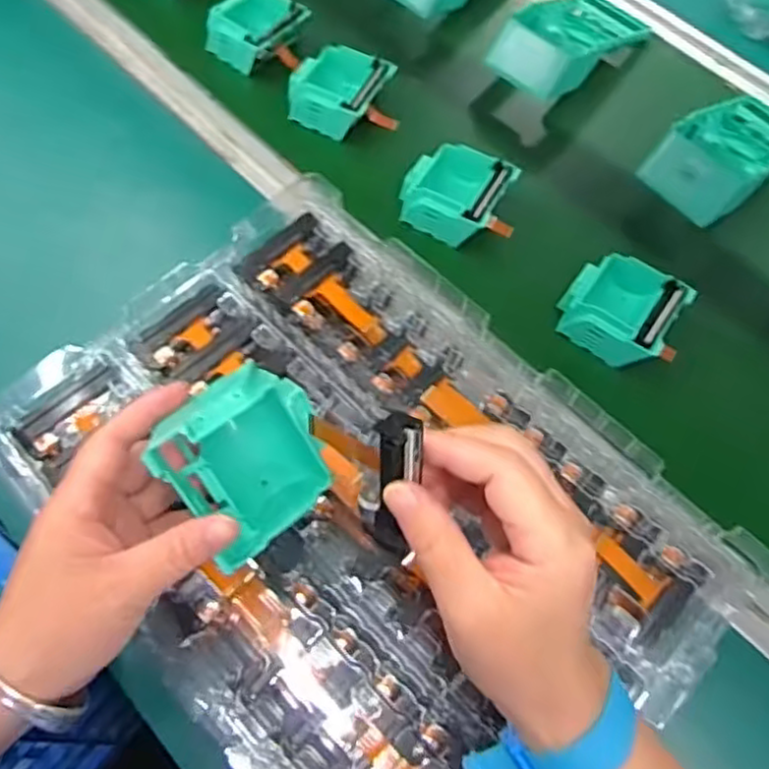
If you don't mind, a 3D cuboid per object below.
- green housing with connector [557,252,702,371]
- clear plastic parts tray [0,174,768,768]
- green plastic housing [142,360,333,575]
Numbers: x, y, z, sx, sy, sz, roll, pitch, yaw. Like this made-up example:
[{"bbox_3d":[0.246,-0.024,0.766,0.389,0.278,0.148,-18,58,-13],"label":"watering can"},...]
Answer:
[{"bbox_3d":[0.186,-0.057,0.545,0.086,0.036,0.076,33,65,13],"label":"green housing with connector"},{"bbox_3d":[-0.013,0.068,0.405,0.279,0.032,0.378,-41,71,-21],"label":"clear plastic parts tray"},{"bbox_3d":[-0.071,0.034,0.347,0.072,0.077,0.045,-40,27,-22],"label":"green plastic housing"}]

